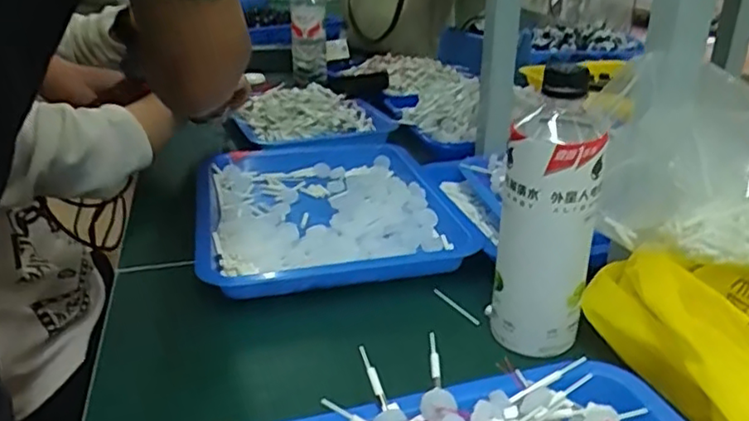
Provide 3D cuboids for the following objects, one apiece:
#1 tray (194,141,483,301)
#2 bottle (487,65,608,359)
[{"bbox_3d":[-0.059,-0.009,0.724,0.277,0.033,0.357,-6,26,-14],"label":"tray"},{"bbox_3d":[0.127,0.003,0.474,0.064,0.209,0.059,5,26,10],"label":"bottle"}]

